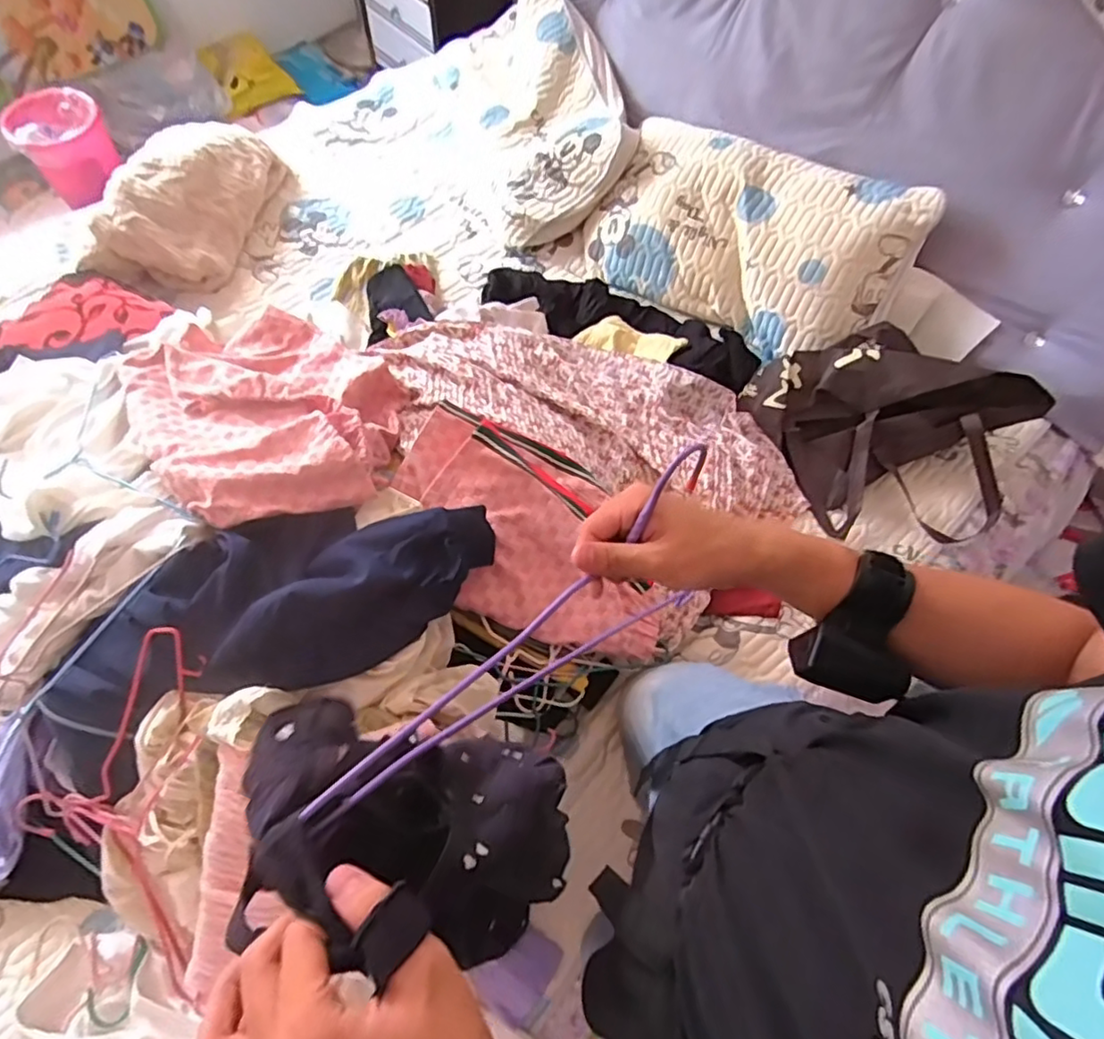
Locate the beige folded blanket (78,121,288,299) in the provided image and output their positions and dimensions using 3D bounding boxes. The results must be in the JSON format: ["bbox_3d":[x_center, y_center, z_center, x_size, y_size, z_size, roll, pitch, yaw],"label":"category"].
[{"bbox_3d":[-0.744,-0.652,1.295,0.206,0.144,0.463,11,64,3],"label":"beige folded blanket"}]

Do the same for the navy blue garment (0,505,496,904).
[{"bbox_3d":[-0.401,0.185,0.749,0.723,0.207,0.232,-29,65,0],"label":"navy blue garment"}]

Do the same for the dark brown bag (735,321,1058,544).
[{"bbox_3d":[0.549,-0.154,1.058,0.435,0.149,0.318,35,68,18],"label":"dark brown bag"}]

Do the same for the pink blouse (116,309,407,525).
[{"bbox_3d":[-0.400,-0.174,0.882,0.350,0.134,0.449,-23,67,-13],"label":"pink blouse"}]

